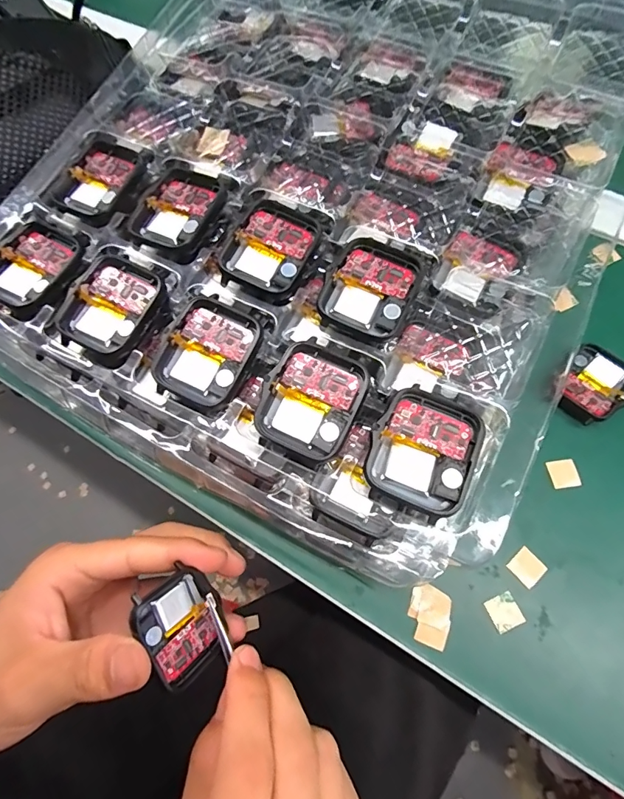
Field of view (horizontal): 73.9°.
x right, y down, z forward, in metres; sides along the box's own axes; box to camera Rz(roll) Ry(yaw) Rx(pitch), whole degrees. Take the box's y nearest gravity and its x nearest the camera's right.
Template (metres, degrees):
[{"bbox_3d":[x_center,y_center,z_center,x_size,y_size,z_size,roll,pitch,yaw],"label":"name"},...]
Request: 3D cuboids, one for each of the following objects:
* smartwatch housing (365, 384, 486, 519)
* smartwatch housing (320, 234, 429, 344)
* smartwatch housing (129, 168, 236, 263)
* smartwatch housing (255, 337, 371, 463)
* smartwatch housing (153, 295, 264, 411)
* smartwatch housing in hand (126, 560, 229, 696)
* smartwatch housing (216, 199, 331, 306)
[{"bbox_3d":[0.042,0.019,0.157,0.037,0.006,0.044,24,72,12],"label":"smartwatch housing"},{"bbox_3d":[0.027,-0.050,0.182,0.037,0.007,0.046,28,73,13],"label":"smartwatch housing"},{"bbox_3d":[-0.062,-0.091,0.201,0.042,0.006,0.048,25,72,12],"label":"smartwatch housing"},{"bbox_3d":[0.000,-0.001,0.166,0.037,0.007,0.044,27,72,13],"label":"smartwatch housing"},{"bbox_3d":[-0.044,-0.020,0.176,0.038,0.010,0.044,24,72,12],"label":"smartwatch housing"},{"bbox_3d":[-0.057,0.103,0.187,0.035,0.009,0.046,-33,104,-49],"label":"smartwatch housing in hand"},{"bbox_3d":[-0.017,-0.071,0.190,0.039,0.005,0.050,24,72,12],"label":"smartwatch housing"}]

